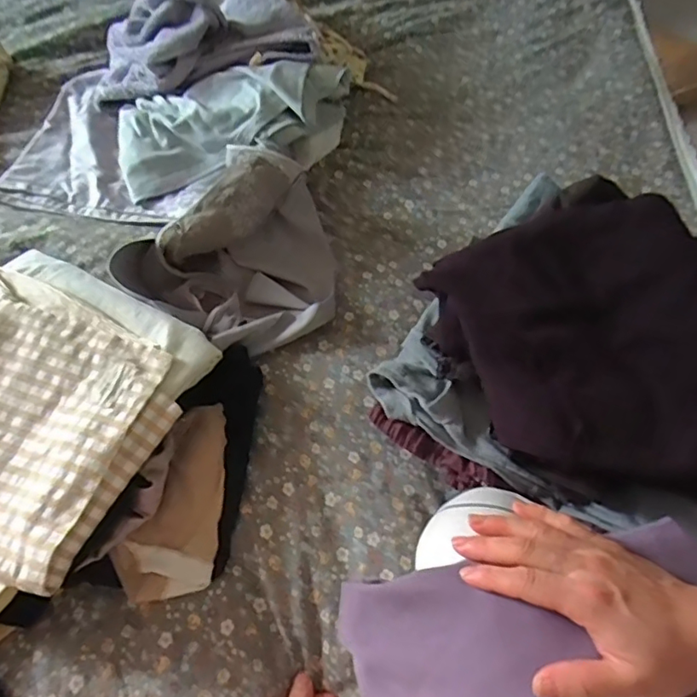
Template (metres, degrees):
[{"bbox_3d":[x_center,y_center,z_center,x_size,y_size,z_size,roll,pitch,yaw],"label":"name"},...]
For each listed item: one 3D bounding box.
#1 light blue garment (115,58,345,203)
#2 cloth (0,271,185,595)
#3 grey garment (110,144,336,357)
[{"bbox_3d":[-0.156,-0.310,0.769,0.327,0.094,0.149,-9,57,-4],"label":"light blue garment"},{"bbox_3d":[-0.340,0.053,0.520,0.329,0.043,0.254,23,61,16],"label":"cloth"},{"bbox_3d":[-0.120,-0.121,0.649,0.226,0.093,0.251,13,58,10],"label":"grey garment"}]

